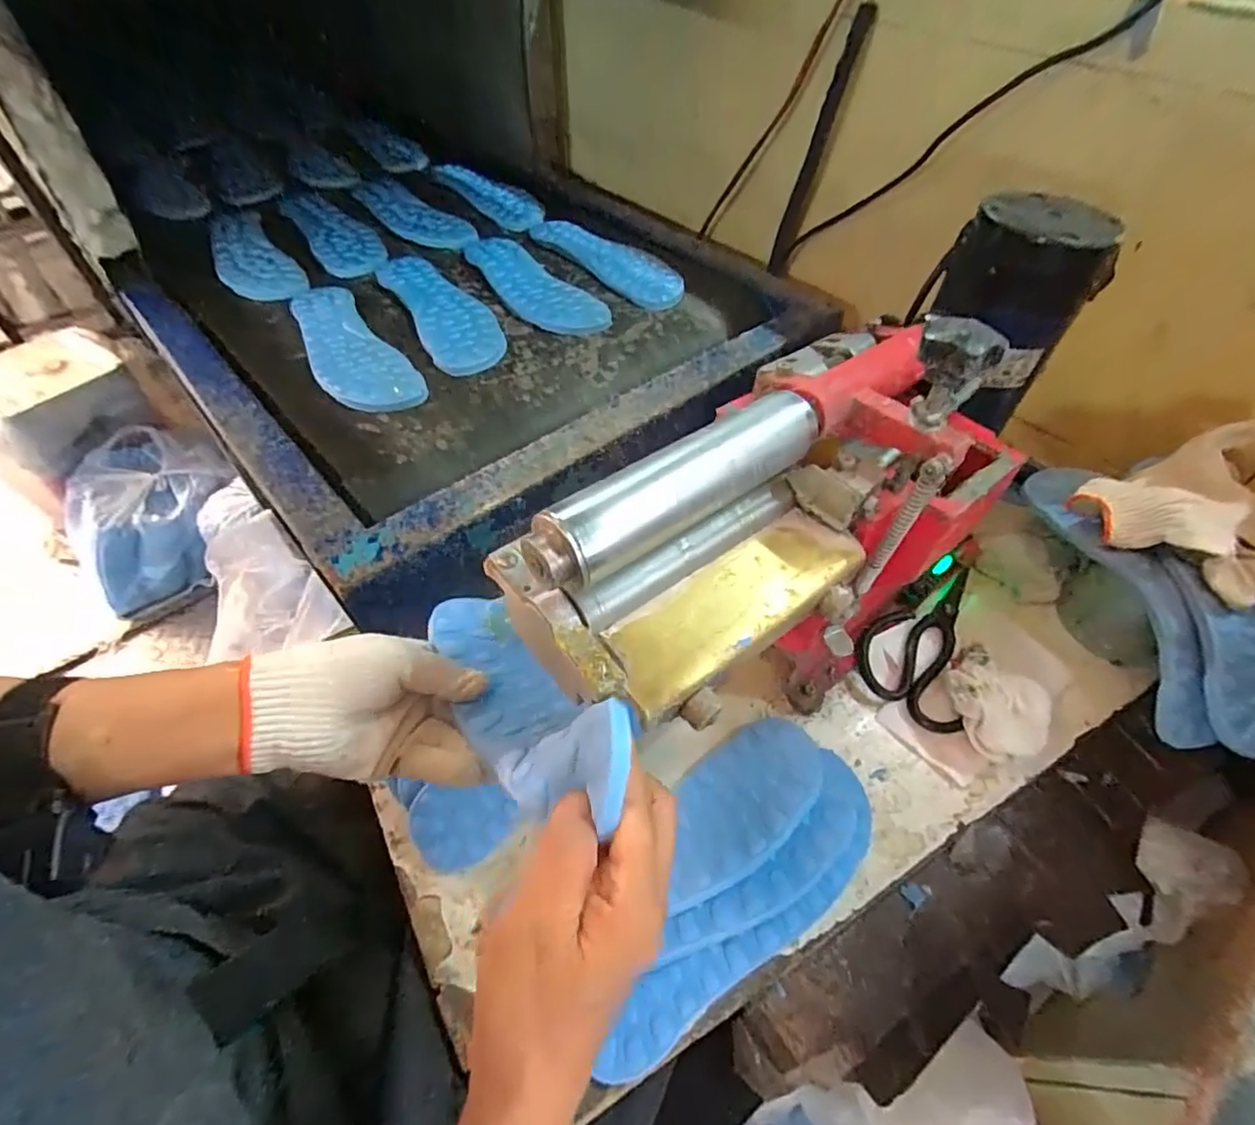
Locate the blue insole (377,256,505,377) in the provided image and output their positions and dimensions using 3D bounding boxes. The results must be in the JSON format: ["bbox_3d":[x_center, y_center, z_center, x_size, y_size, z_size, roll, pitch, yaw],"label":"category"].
[{"bbox_3d":[-0.204,-0.283,0.650,0.083,0.010,0.245,-26,56,-20],"label":"blue insole"}]

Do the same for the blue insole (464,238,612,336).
[{"bbox_3d":[-0.112,-0.324,0.684,0.080,0.015,0.226,-34,60,-25],"label":"blue insole"}]

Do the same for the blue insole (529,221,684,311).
[{"bbox_3d":[-0.022,-0.383,0.739,0.096,0.007,0.257,-36,61,-26],"label":"blue insole"}]

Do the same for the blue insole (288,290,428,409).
[{"bbox_3d":[-0.283,-0.218,0.595,0.081,0.010,0.234,-30,58,-22],"label":"blue insole"}]

